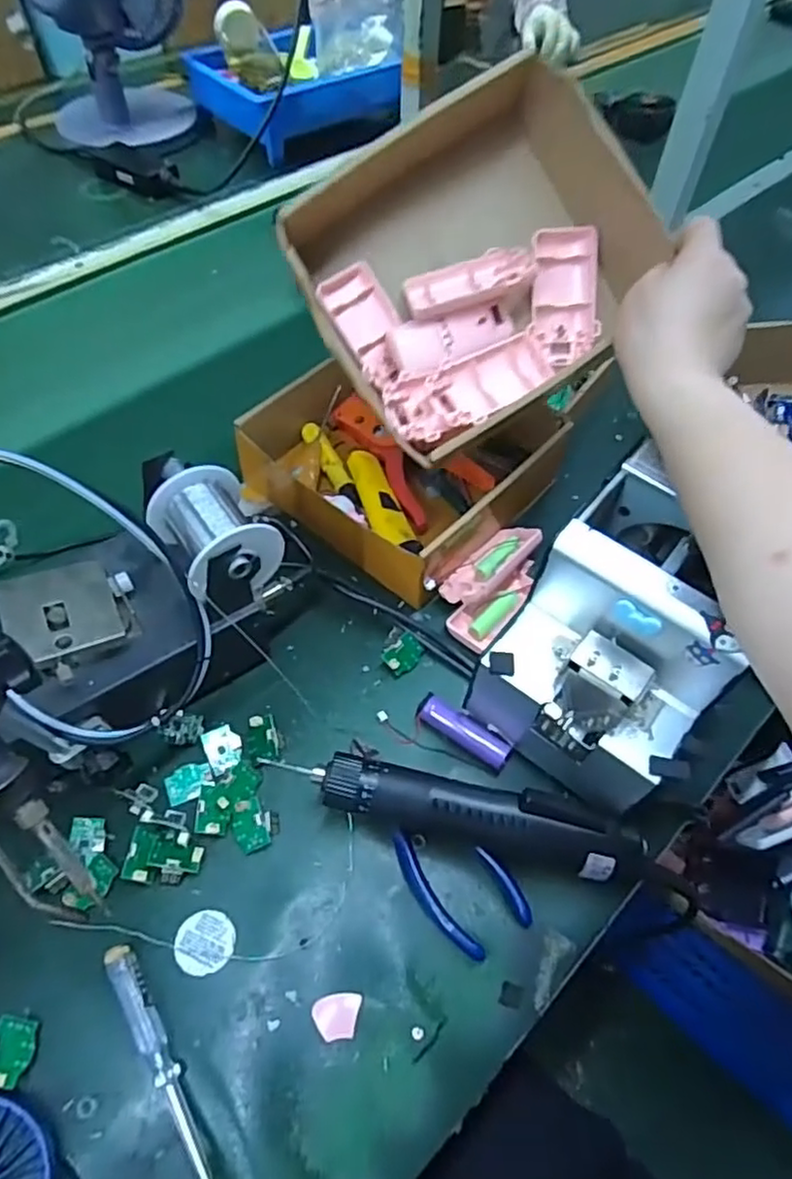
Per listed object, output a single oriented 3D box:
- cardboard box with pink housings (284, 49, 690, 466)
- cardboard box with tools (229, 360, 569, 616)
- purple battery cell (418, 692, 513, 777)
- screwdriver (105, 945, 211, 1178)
[{"bbox_3d":[0.055,-0.230,0.462,0.221,0.084,0.216,-31,80,-2],"label":"cardboard box with pink housings"},{"bbox_3d":[0.005,-0.113,0.572,0.203,0.060,0.195,35,62,21],"label":"cardboard box with tools"},{"bbox_3d":[0.048,0.101,0.467,0.071,0.015,0.021,31,60,19],"label":"purple battery cell"},{"bbox_3d":[-0.123,0.258,0.352,0.015,0.013,0.138,-27,60,-19],"label":"screwdriver"}]

